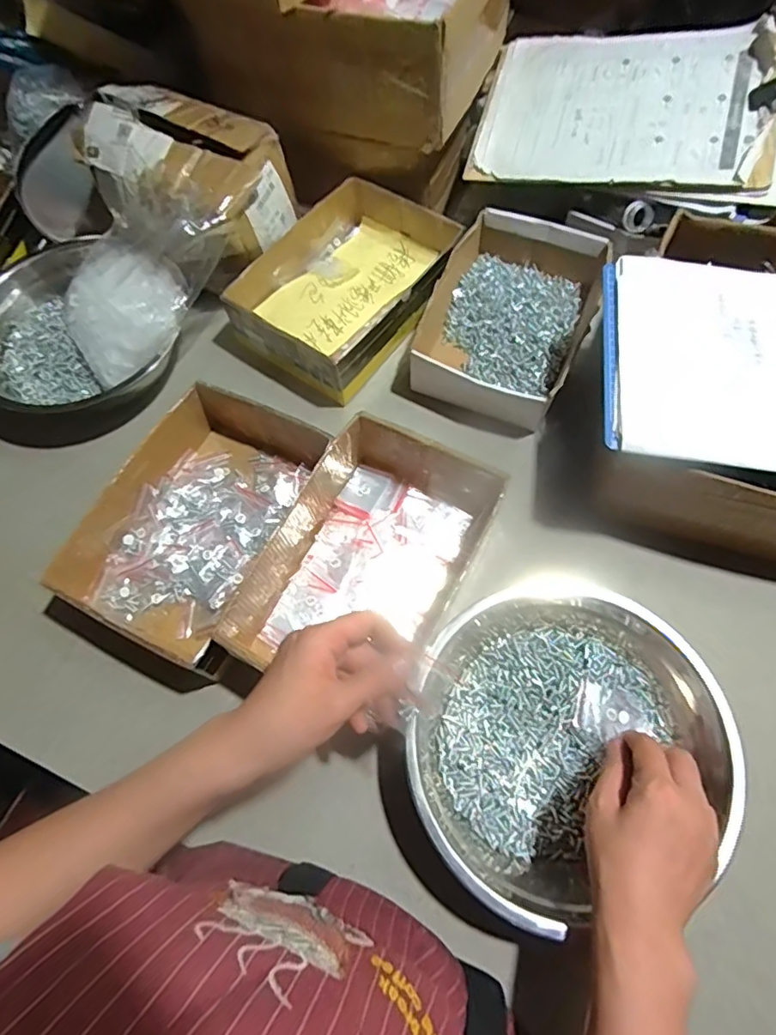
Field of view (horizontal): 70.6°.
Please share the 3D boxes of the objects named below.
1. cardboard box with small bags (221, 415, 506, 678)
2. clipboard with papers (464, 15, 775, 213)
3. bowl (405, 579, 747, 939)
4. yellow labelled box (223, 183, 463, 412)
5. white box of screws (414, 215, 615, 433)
[{"bbox_3d":[-0.026,0.036,0.520,0.181,0.069,0.259,25,70,13],"label":"cardboard box with small bags"},{"bbox_3d":[0.296,-0.481,0.642,0.356,0.026,0.248,14,77,15],"label":"clipboard with papers"},{"bbox_3d":[0.148,0.179,0.460,0.248,0.078,0.254,-1,67,2],"label":"bowl"},{"bbox_3d":[-0.044,-0.285,0.671,0.188,0.068,0.265,33,72,15],"label":"yellow labelled box"},{"bbox_3d":[0.142,-0.240,0.655,0.182,0.061,0.261,24,70,12],"label":"white box of screws"}]

